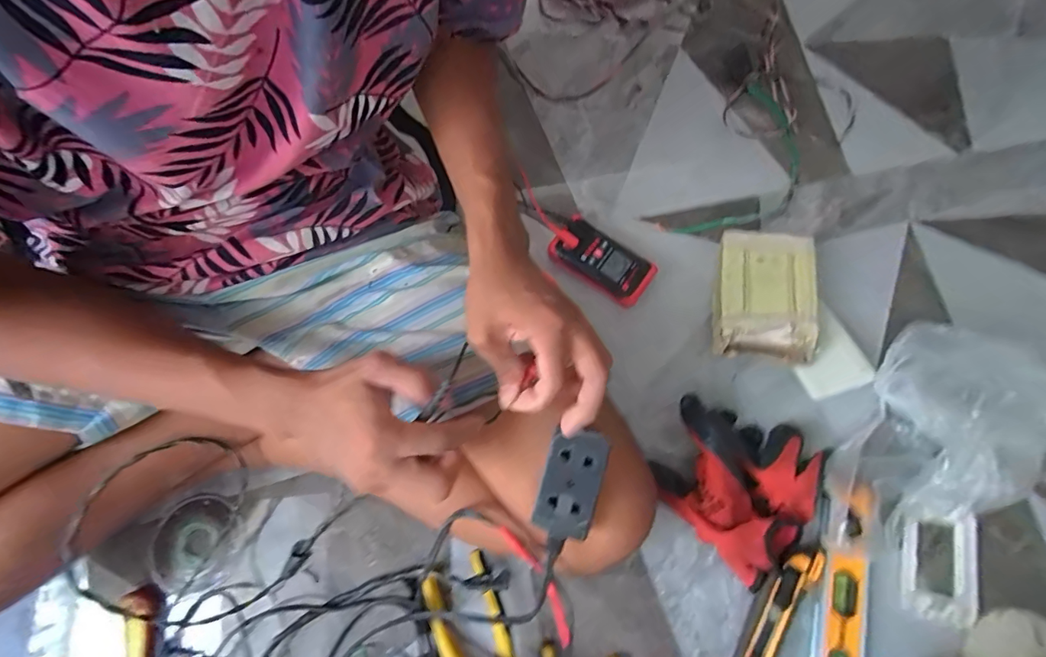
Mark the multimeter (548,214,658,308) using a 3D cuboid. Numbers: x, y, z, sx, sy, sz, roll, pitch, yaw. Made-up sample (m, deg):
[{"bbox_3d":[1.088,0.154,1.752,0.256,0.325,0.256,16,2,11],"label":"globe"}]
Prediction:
[{"bbox_3d":[0.093,-0.076,0.532,0.116,0.034,0.062,32,76,11],"label":"multimeter"}]

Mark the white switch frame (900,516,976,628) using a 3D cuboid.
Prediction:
[{"bbox_3d":[0.409,0.233,0.446,0.064,0.011,0.097,8,75,12],"label":"white switch frame"}]

